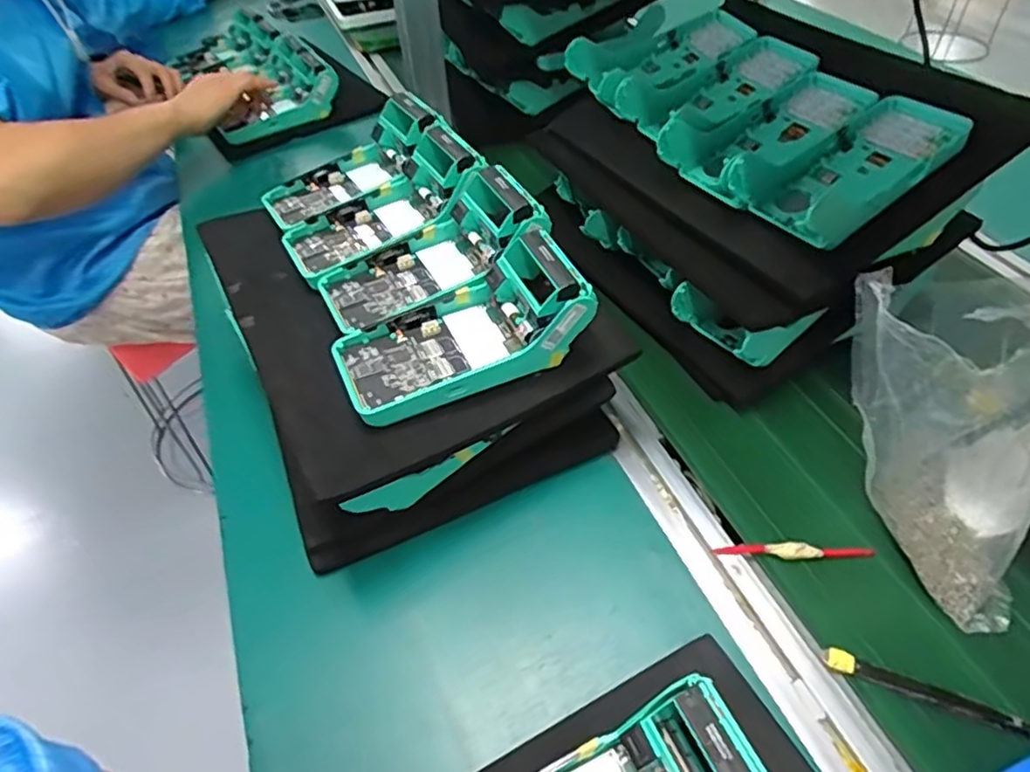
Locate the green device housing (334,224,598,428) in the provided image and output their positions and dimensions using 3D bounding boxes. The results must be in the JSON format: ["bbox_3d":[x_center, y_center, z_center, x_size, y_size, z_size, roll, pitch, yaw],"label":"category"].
[{"bbox_3d":[-0.039,-0.043,0.437,0.162,0.057,0.082,-22,51,-17],"label":"green device housing"}]

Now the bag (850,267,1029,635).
[{"bbox_3d":[0.301,0.014,0.398,0.120,0.201,0.163,-21,51,-16],"label":"bag"}]

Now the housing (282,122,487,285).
[{"bbox_3d":[-0.112,-0.157,0.537,0.166,0.057,0.090,-24,51,-18],"label":"housing"}]

